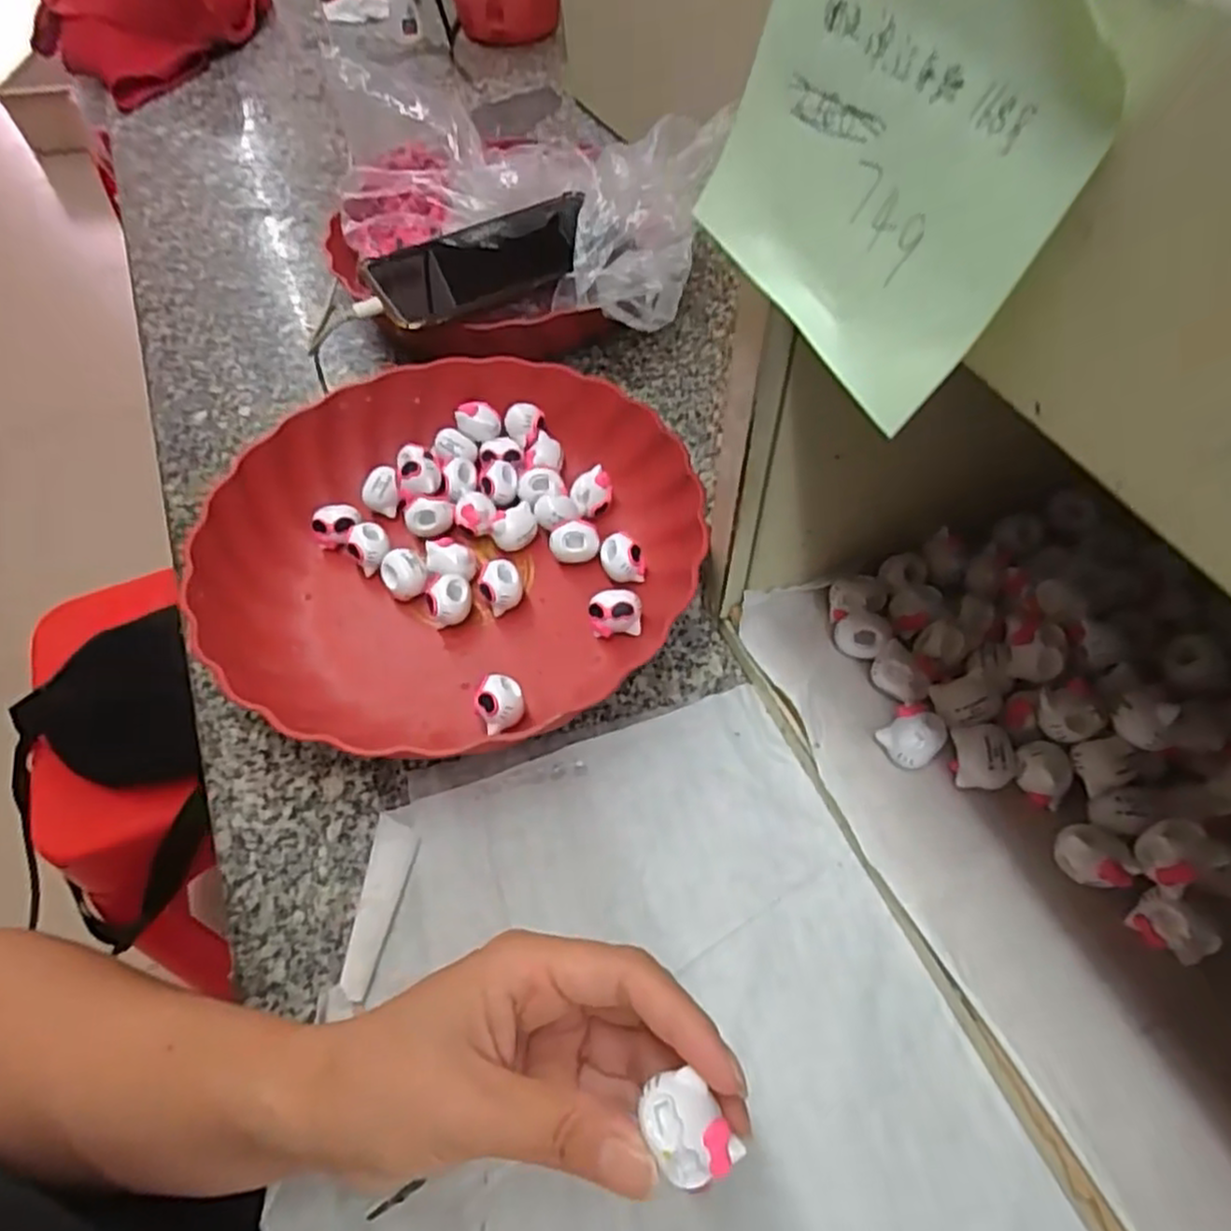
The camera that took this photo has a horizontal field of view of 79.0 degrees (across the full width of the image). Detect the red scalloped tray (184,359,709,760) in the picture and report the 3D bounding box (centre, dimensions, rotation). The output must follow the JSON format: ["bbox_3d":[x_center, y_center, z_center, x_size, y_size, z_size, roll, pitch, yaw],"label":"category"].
[{"bbox_3d":[-0.083,-0.037,0.383,0.233,0.042,0.239,31,64,23],"label":"red scalloped tray"}]

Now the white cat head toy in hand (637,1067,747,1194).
[{"bbox_3d":[0.018,0.131,0.189,0.019,0.009,0.024,-29,59,-14],"label":"white cat head toy in hand"}]

